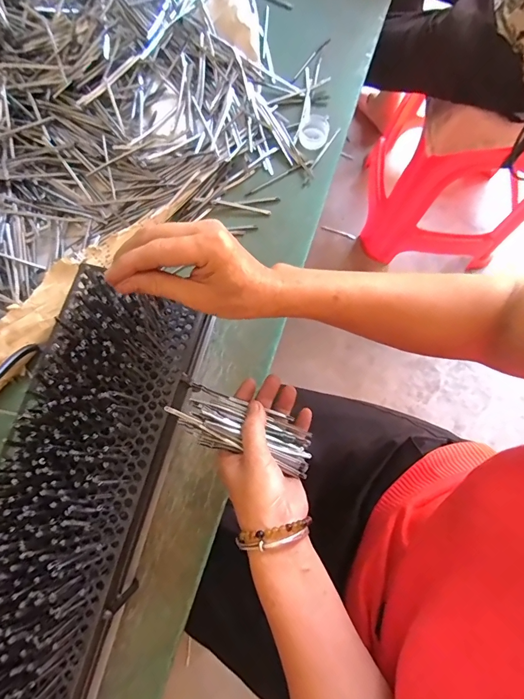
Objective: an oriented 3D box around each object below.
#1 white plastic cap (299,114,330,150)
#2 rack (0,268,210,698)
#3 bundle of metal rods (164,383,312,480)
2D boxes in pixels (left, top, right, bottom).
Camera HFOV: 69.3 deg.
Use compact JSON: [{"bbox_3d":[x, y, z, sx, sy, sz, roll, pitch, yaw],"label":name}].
[{"bbox_3d":[0.073,-0.299,0.522,0.038,0.012,0.045,17,78,4],"label":"white plastic cap"},{"bbox_3d":[-0.192,0.214,0.345,0.126,0.101,0.544,15,78,3],"label":"rack"},{"bbox_3d":[-0.016,0.075,0.352,0.132,0.024,0.047,23,78,-5],"label":"bundle of metal rods"}]

